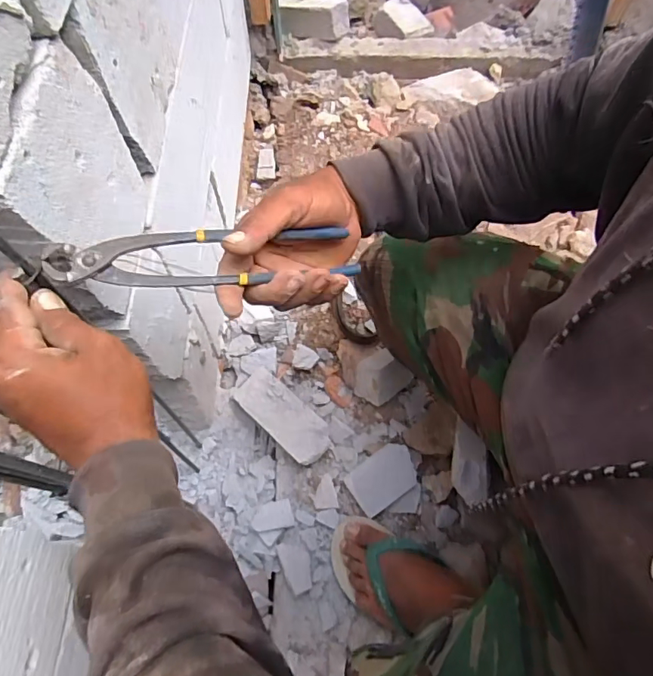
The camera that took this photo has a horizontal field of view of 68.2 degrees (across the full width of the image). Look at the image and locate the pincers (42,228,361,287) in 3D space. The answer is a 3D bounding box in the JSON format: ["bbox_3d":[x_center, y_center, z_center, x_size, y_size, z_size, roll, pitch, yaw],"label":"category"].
[{"bbox_3d":[-0.086,-0.063,0.381,0.236,0.021,0.041,-5,64,-22],"label":"pincers"}]

